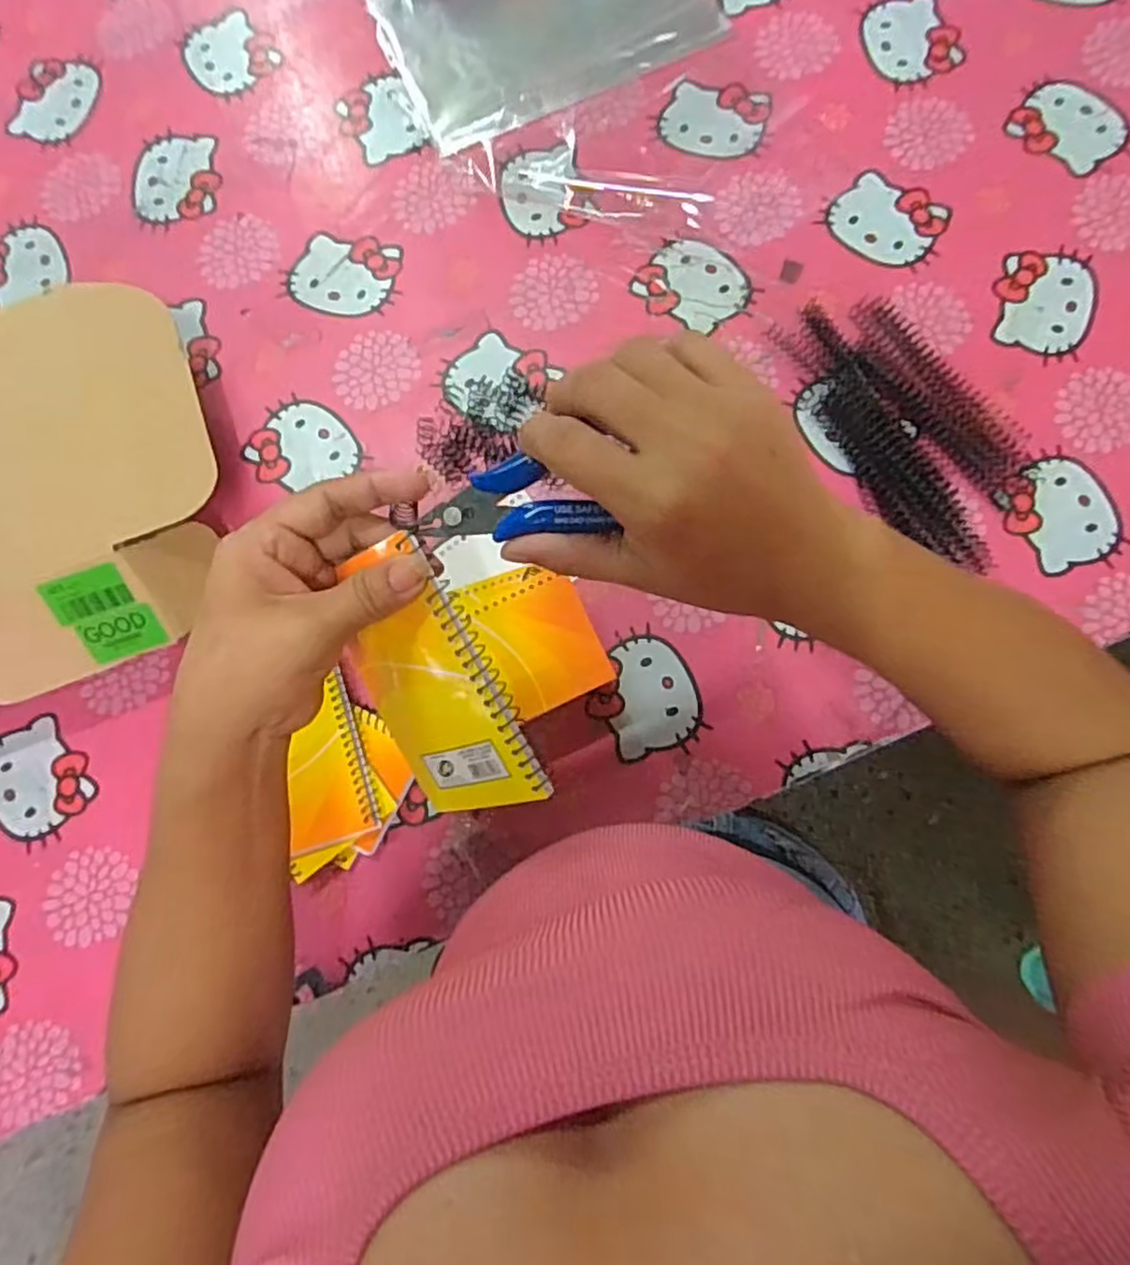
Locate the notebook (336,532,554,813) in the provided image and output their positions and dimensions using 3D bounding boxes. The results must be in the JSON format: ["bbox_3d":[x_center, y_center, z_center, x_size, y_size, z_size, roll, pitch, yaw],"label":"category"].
[{"bbox_3d":[-0.060,0.024,0.312,0.077,0.008,0.129,-15,107,37],"label":"notebook"}]

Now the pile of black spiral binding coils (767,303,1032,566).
[{"bbox_3d":[0.242,-0.150,0.483,0.105,0.031,0.210,-34,81,-3],"label":"pile of black spiral binding coils"}]

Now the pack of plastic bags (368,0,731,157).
[{"bbox_3d":[-0.016,-0.514,0.568,0.258,0.010,0.183,-25,80,-2],"label":"pack of plastic bags"}]

